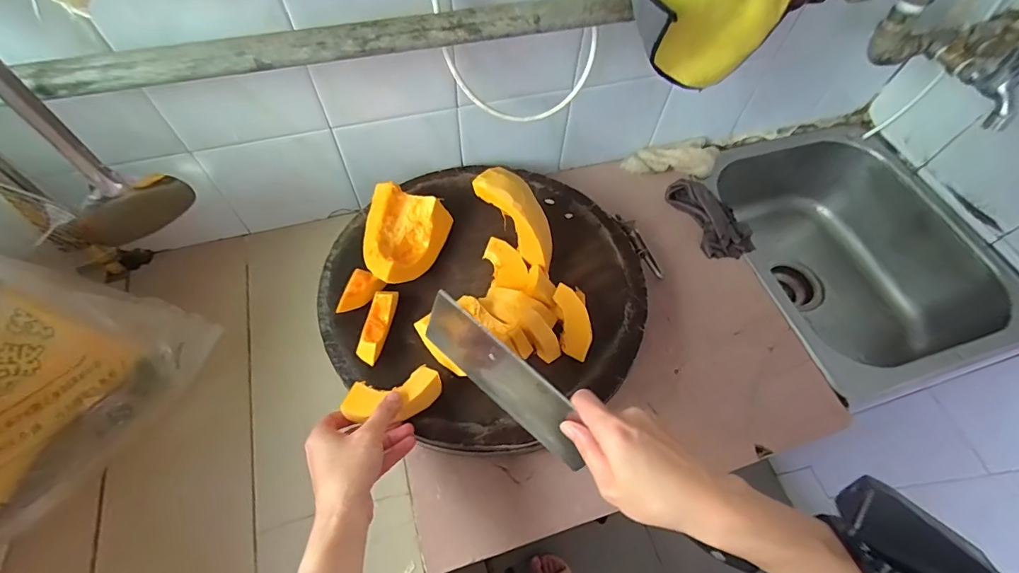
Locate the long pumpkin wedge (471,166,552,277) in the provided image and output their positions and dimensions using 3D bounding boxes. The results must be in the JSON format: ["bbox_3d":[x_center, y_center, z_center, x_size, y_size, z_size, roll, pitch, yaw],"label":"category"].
[{"bbox_3d":[0.017,-0.071,0.493,0.042,0.133,0.045,4,50,43],"label":"long pumpkin wedge"}]

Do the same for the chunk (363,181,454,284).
[{"bbox_3d":[-0.127,-0.055,0.528,0.087,0.043,0.117,15,60,4],"label":"chunk"}]

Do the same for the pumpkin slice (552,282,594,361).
[{"bbox_3d":[0.069,0.037,0.488,0.033,0.009,0.080,-9,79,-10],"label":"pumpkin slice"}]

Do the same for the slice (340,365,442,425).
[{"bbox_3d":[-0.110,0.106,0.437,0.091,0.018,0.047,-10,61,-14],"label":"slice"}]

